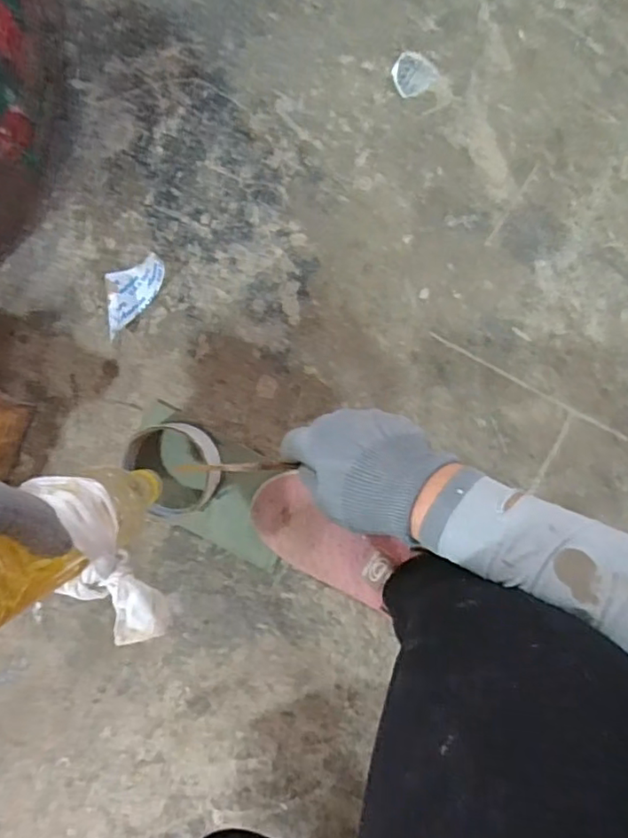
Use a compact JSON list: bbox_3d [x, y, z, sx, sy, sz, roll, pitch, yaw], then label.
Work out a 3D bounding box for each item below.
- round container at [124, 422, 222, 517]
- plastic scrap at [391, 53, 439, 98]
[{"bbox_3d":[-0.122,0.041,0.522,0.074,0.038,0.085,-28,88,2],"label":"round container"},{"bbox_3d":[0.088,-0.306,0.521,0.036,0.004,0.037,0,90,3],"label":"plastic scrap"}]

